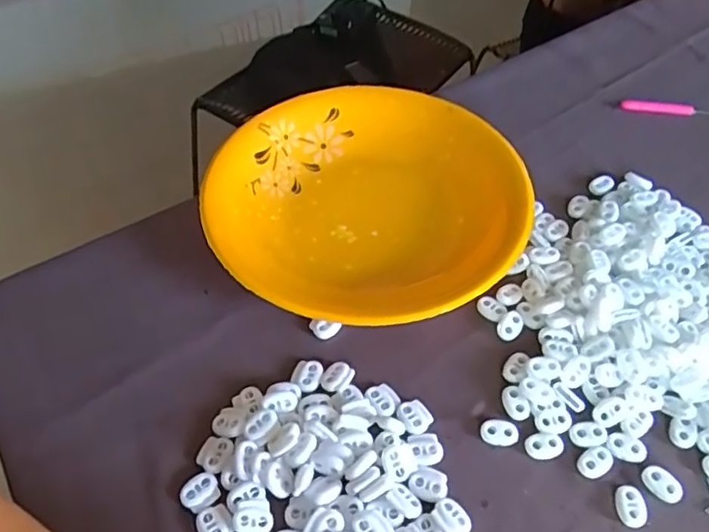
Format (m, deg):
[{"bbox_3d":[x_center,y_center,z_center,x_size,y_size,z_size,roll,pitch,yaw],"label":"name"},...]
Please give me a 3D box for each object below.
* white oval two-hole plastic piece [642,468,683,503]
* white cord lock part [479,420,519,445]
[{"bbox_3d":[0.179,0.126,0.351,0.024,0.004,0.016,34,59,24],"label":"white oval two-hole plastic piece"},{"bbox_3d":[0.089,0.103,0.373,0.023,0.004,0.014,3,51,2],"label":"white cord lock part"}]

